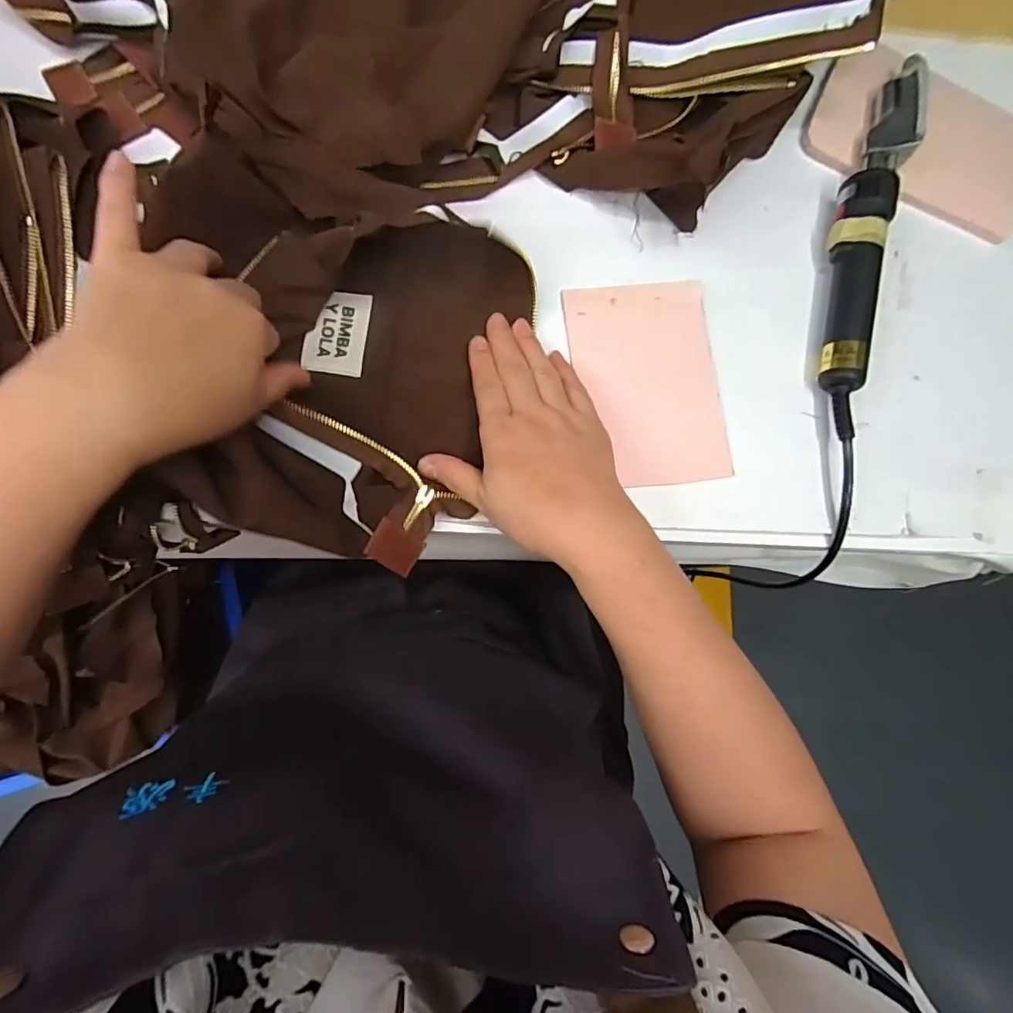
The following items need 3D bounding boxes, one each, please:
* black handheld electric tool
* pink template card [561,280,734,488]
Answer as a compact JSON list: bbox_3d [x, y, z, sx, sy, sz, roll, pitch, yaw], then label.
[{"bbox_3d":[0.264,-0.211,0.395,0.042,0.037,0.270,17,80,-2],"label":"black handheld electric tool"},{"bbox_3d":[0.100,-0.088,0.384,0.099,0.004,0.145,-7,85,-1],"label":"pink template card"}]

